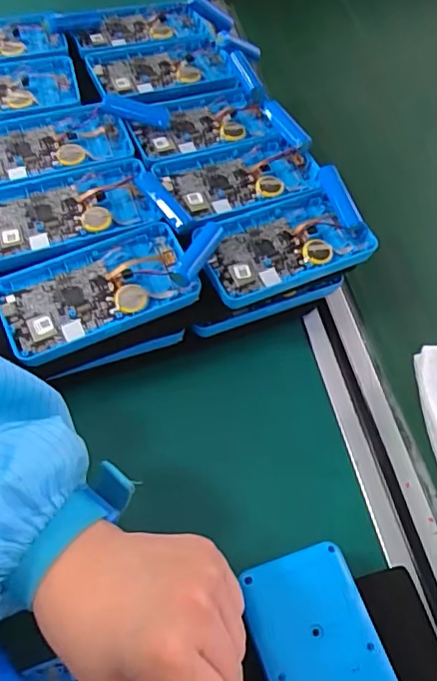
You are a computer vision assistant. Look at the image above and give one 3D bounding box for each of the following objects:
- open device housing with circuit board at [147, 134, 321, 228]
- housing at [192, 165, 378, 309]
[{"bbox_3d":[0.018,-0.120,0.422,0.116,0.016,0.067,-22,64,-19],"label":"open device housing with circuit board"},{"bbox_3d":[0.047,-0.069,0.396,0.129,0.019,0.070,-25,65,-20],"label":"housing"}]

